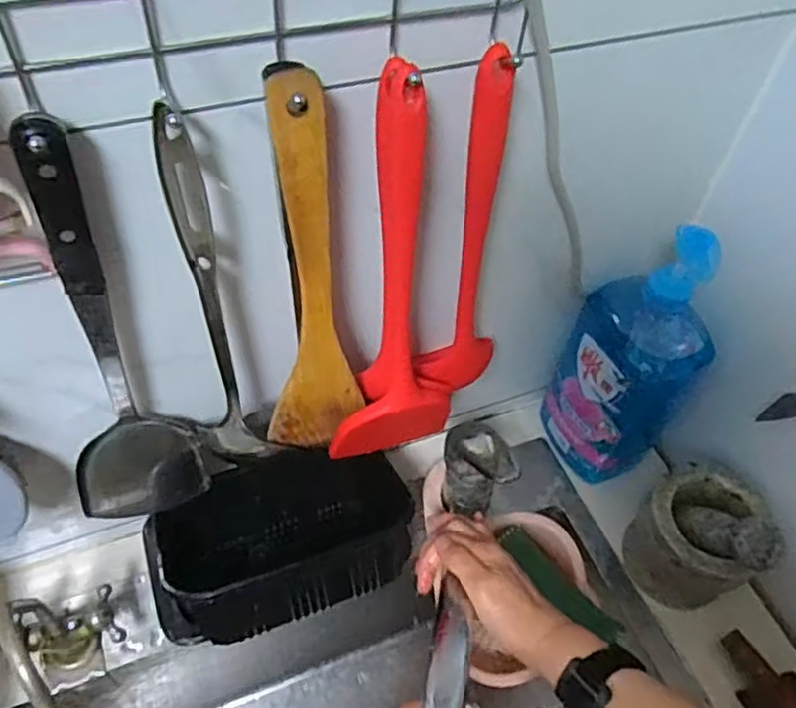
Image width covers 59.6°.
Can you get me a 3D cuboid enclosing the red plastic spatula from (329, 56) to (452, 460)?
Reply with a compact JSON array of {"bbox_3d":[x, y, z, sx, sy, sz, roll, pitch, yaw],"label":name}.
[{"bbox_3d":[0.009,-0.036,0.454,0.078,0.297,0.042,8,41,-1],"label":"red plastic spatula"}]

